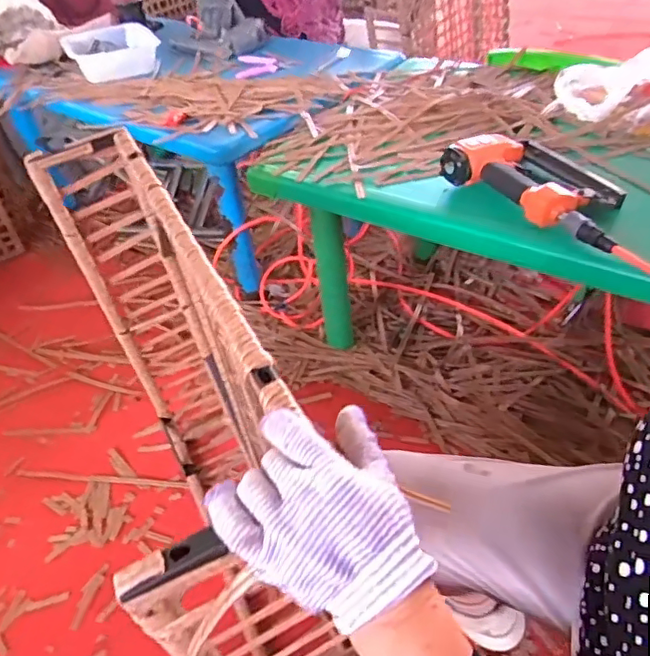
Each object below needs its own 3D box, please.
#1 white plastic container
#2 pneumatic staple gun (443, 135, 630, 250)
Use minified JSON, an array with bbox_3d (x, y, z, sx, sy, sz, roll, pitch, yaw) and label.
[{"bbox_3d":[-0.542,-0.710,1.426,0.210,0.057,0.293,-23,44,-16],"label":"white plastic container"},{"bbox_3d":[0.309,-0.206,0.764,0.148,0.055,0.262,-31,47,-24],"label":"pneumatic staple gun"}]

